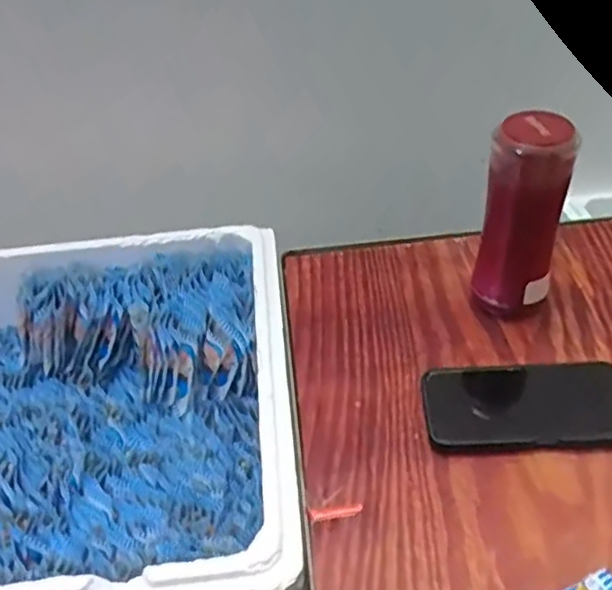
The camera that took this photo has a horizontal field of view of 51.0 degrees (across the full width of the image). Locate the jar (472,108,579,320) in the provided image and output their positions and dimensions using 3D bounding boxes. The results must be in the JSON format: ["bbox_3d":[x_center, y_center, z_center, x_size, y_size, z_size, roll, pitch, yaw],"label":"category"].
[{"bbox_3d":[0.191,-0.062,0.571,0.064,0.191,0.053,8,43,15],"label":"jar"}]

